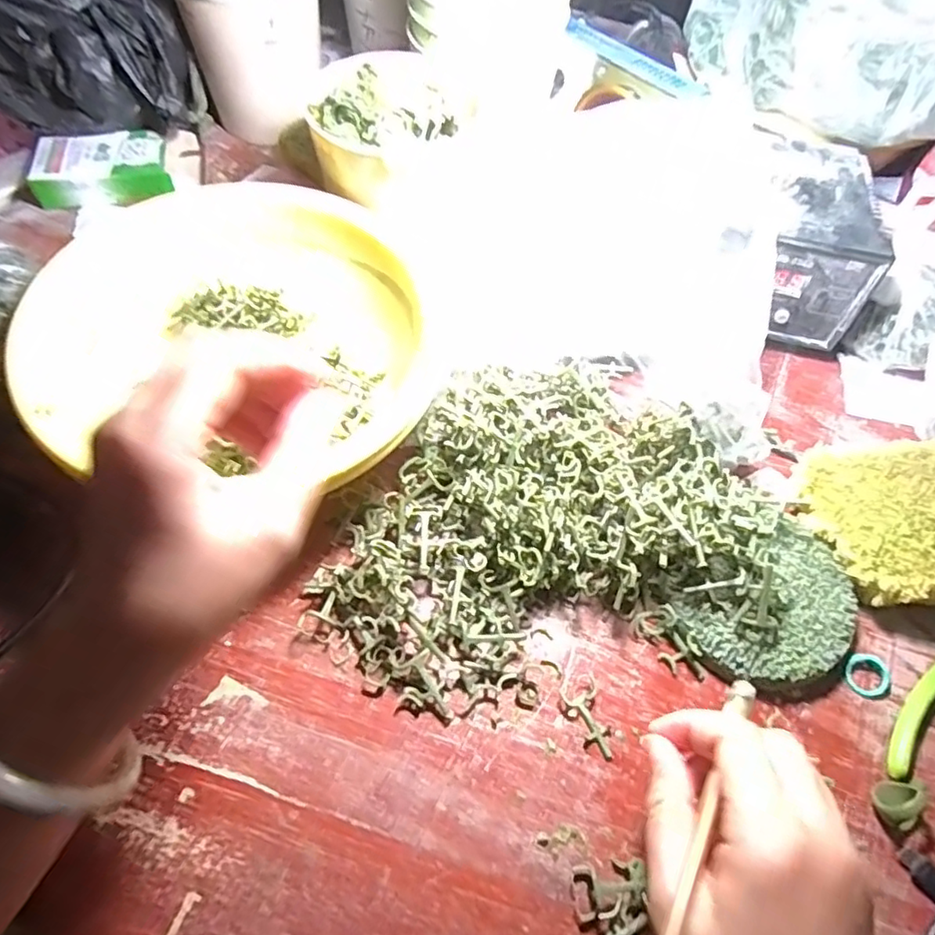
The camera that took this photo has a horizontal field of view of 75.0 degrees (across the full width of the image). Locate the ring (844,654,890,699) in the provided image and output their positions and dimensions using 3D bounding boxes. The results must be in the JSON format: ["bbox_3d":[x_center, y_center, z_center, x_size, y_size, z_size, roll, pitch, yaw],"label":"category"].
[{"bbox_3d":[0.222,0.114,0.336,0.024,0.006,0.023,1,61,-2],"label":"ring"}]

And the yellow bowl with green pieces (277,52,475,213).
[{"bbox_3d":[-0.050,-0.227,0.408,0.111,0.052,0.117,1,61,-2],"label":"yellow bowl with green pieces"}]

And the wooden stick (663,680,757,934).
[{"bbox_3d":[0.092,0.138,0.235,0.009,0.006,0.140,31,47,14],"label":"wooden stick"}]

